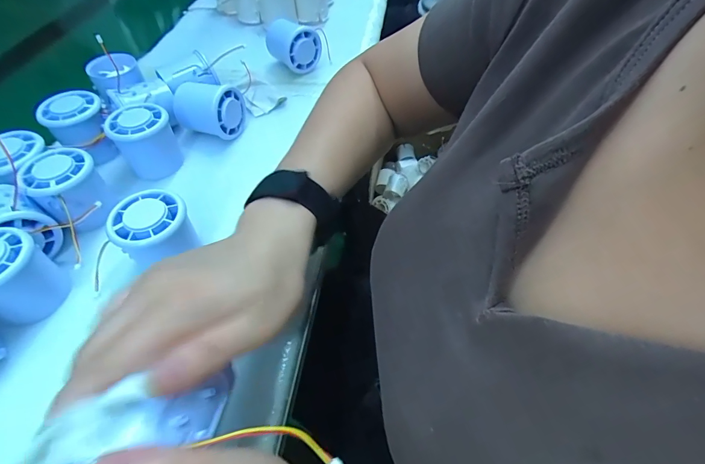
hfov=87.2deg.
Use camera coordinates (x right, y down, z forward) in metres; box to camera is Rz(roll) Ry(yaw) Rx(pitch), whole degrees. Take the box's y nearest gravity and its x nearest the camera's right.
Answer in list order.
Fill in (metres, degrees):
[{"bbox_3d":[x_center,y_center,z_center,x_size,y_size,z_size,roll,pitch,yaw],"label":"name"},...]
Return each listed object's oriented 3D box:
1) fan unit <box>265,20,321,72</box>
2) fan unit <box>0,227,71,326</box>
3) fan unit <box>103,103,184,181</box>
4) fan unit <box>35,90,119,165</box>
[{"bbox_3d":[-0.082,-0.253,0.493,0.064,0.045,0.051,33,59,23],"label":"fan unit"},{"bbox_3d":[-0.255,0.034,0.277,0.058,0.057,0.056,0,53,0],"label":"fan unit"},{"bbox_3d":[-0.206,-0.092,0.371,0.055,0.055,0.055,-27,58,-18],"label":"fan unit"},{"bbox_3d":[-0.276,-0.107,0.380,0.060,0.051,0.055,37,62,24],"label":"fan unit"}]

